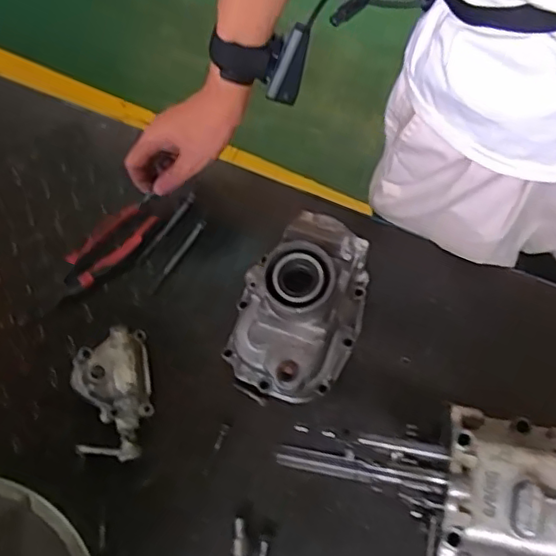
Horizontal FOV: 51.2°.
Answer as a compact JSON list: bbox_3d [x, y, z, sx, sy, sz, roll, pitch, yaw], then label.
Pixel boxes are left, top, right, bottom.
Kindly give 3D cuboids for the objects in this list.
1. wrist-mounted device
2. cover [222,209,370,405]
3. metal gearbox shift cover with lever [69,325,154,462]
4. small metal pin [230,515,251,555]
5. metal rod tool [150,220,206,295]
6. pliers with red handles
[{"bbox_3d":[0.011,-0.198,0.541,0.024,0.016,0.071,24,118,9],"label":"wrist-mounted device"},{"bbox_3d":[0.020,0.031,0.574,0.124,0.135,0.176,25,74,10],"label":"cover"},{"bbox_3d":[-0.168,0.117,0.592,0.074,0.032,0.128,-3,77,-25],"label":"metal gearbox shift cover with lever"},{"bbox_3d":[-0.037,0.258,0.569,0.019,0.019,0.044,-5,71,0],"label":"small metal pin"},{"bbox_3d":[-0.114,-0.025,0.659,0.008,0.012,0.099,34,76,12],"label":"metal rod tool"},{"bbox_3d":[-0.205,-0.024,0.657,0.051,0.015,0.147,38,77,13],"label":"pliers with red handles"}]

